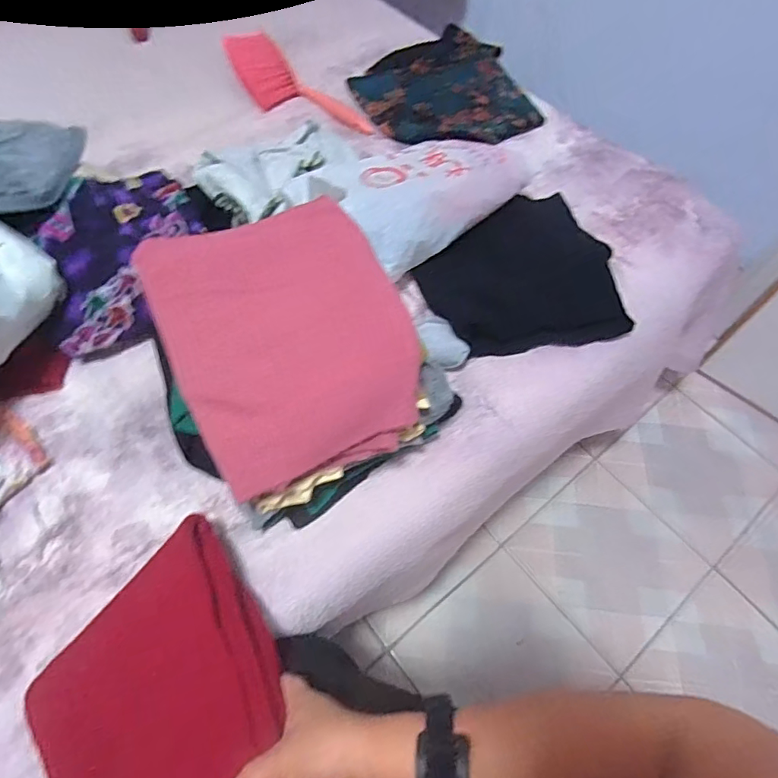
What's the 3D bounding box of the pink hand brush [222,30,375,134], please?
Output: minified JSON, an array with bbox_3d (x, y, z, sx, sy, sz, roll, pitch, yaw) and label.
[{"bbox_3d":[-0.197,-0.590,0.984,0.131,0.040,0.382,-36,67,-20],"label":"pink hand brush"}]

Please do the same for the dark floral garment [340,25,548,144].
[{"bbox_3d":[0.102,-0.573,0.972,0.297,0.052,0.327,-26,64,-15],"label":"dark floral garment"}]

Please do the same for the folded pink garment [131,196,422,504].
[{"bbox_3d":[-0.101,-0.057,0.536,0.241,0.025,0.285,-21,82,-14],"label":"folded pink garment"}]

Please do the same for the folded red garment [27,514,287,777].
[{"bbox_3d":[-0.161,0.295,0.410,0.189,0.048,0.326,-38,57,-13],"label":"folded red garment"}]

